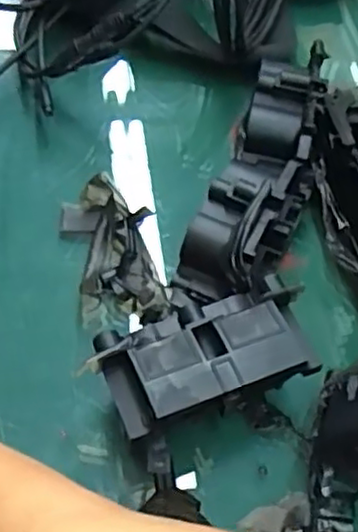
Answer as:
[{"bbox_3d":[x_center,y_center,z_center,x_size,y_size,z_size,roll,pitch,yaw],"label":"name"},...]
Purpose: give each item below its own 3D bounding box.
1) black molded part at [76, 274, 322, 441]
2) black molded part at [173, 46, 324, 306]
[{"bbox_3d":[0.014,0.050,0.330,0.104,0.045,0.053,-16,58,-16],"label":"black molded part"},{"bbox_3d":[0.053,-0.057,0.408,0.056,0.044,0.187,19,54,8],"label":"black molded part"}]

